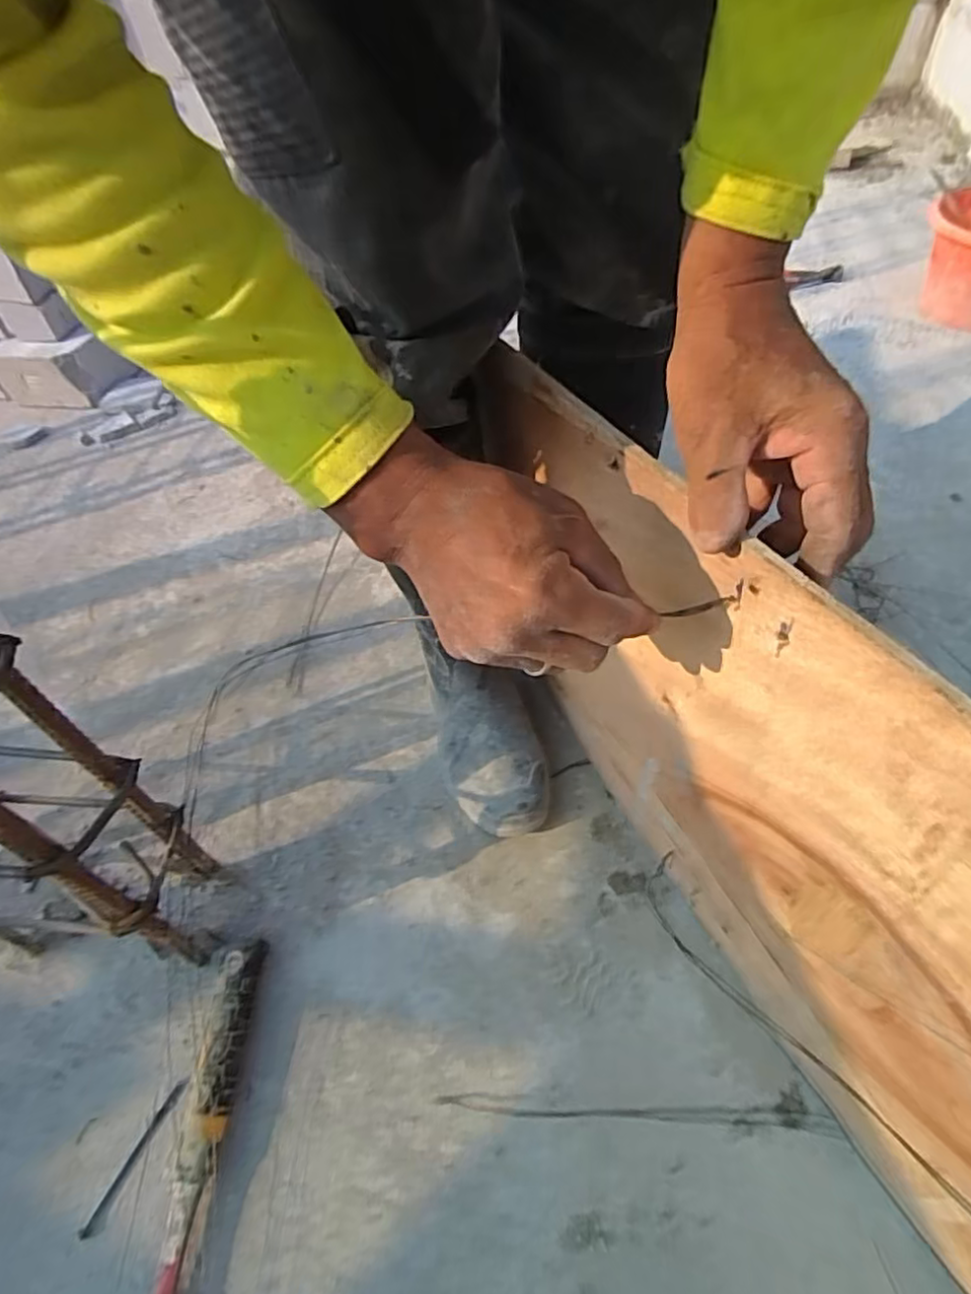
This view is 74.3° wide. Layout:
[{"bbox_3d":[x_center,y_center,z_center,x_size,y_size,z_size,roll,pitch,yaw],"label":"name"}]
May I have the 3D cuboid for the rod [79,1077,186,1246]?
[{"bbox_3d":[-0.256,0.375,0.471,0.013,0.011,0.103,20,54,21],"label":"rod"}]

